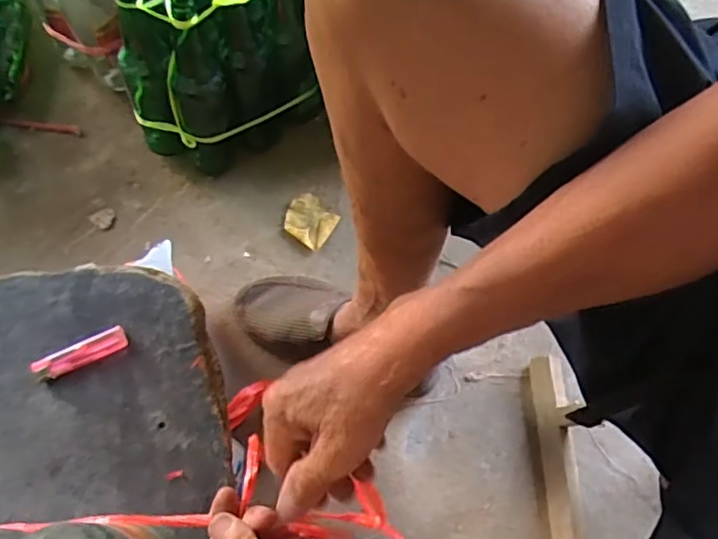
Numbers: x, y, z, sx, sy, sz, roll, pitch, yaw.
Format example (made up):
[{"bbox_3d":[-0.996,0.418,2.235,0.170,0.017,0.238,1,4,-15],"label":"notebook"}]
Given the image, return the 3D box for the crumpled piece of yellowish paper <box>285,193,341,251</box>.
[{"bbox_3d":[-0.069,-0.069,0.833,0.075,0.009,0.061,39,73,16],"label":"crumpled piece of yellowish paper"}]

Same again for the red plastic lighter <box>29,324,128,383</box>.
[{"bbox_3d":[-0.247,0.074,0.531,0.079,0.013,0.027,-24,69,-9],"label":"red plastic lighter"}]

